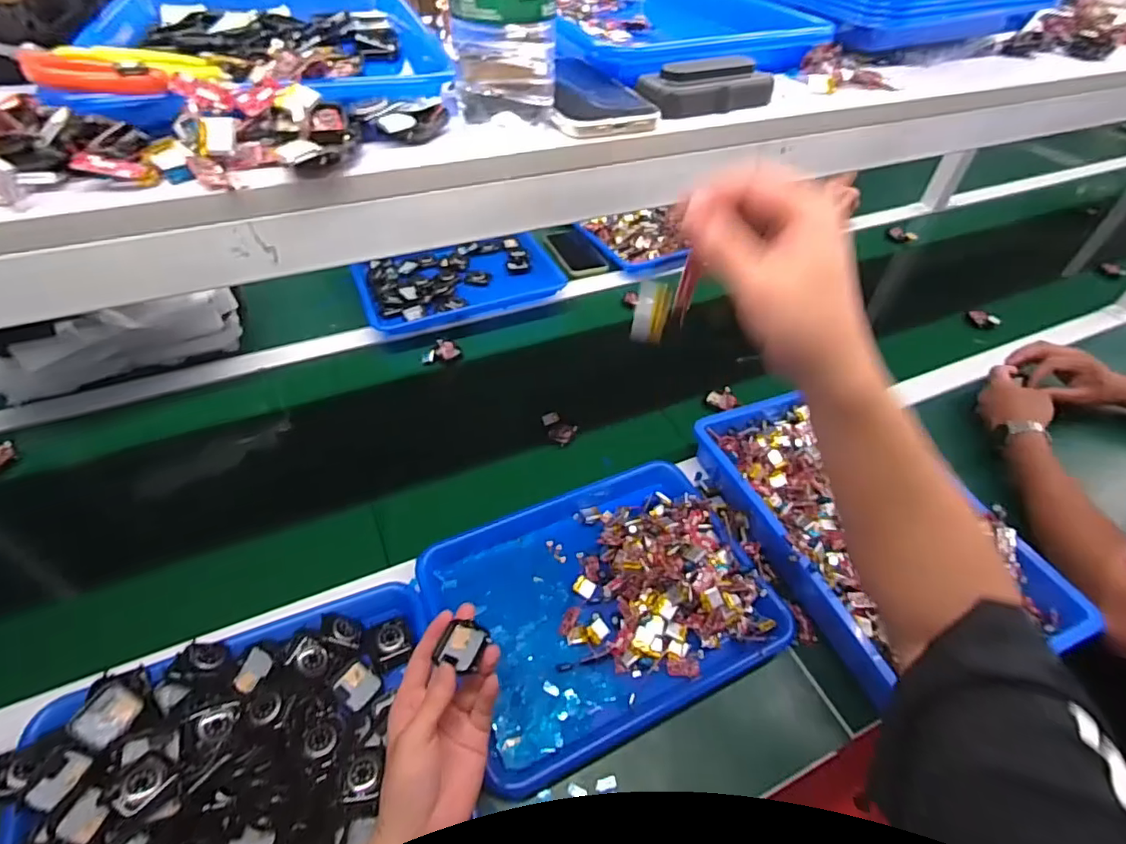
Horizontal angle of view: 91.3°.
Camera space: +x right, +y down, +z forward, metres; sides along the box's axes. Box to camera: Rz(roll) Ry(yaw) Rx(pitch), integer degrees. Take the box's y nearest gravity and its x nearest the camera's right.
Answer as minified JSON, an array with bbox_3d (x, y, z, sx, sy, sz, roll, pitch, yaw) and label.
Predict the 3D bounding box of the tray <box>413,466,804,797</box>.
[{"bbox_3d":[0.038,0.170,0.566,0.326,0.050,0.258,-18,52,-19],"label":"tray"}]

